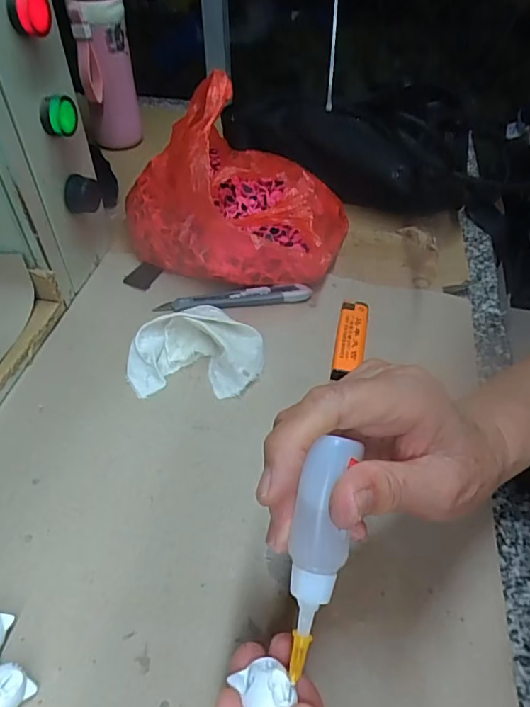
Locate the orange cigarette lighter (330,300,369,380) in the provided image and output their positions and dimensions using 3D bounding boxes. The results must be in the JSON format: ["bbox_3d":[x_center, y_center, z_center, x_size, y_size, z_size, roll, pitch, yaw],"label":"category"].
[{"bbox_3d":[0.068,-0.011,0.398,0.022,0.015,0.076,9,48,8],"label":"orange cigarette lighter"}]

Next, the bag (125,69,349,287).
[{"bbox_3d":[-0.024,-0.162,0.442,0.199,0.138,0.184,7,48,6],"label":"bag"}]

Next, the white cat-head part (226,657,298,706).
[{"bbox_3d":[-0.001,0.131,0.194,0.019,0.011,0.022,-26,54,-24],"label":"white cat-head part"}]

